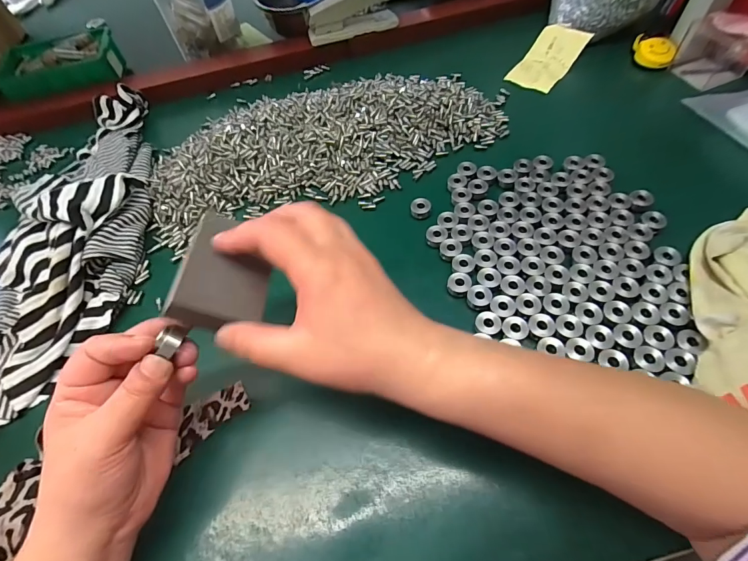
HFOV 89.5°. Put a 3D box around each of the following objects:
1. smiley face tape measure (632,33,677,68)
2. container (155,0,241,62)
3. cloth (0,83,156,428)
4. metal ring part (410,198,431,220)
[{"bbox_3d":[0.352,-0.289,0.474,0.039,0.017,0.048,9,61,10],"label":"smiley face tape measure"},{"bbox_3d":[-0.258,-0.391,0.556,0.097,0.084,0.104,-28,62,-12],"label":"container"},{"bbox_3d":[-0.309,-0.059,0.374,0.159,0.051,0.425,-11,60,-2],"label":"cloth"},{"bbox_3d":[0.046,-0.070,0.371,0.019,0.014,0.017,1,60,5],"label":"metal ring part"}]

